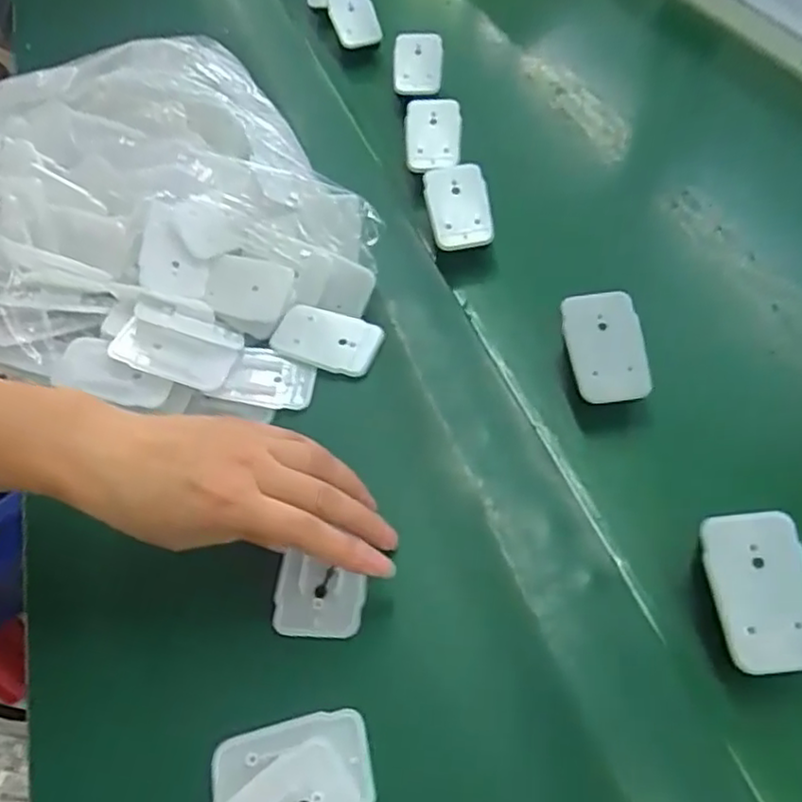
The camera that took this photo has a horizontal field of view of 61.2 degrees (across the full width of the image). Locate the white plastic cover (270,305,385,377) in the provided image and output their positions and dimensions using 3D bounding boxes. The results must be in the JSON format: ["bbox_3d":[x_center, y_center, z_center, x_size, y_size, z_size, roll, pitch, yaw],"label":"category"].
[{"bbox_3d":[-0.050,-0.042,0.461,0.070,0.008,0.044,14,67,8],"label":"white plastic cover"}]

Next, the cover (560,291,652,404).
[{"bbox_3d":[0.123,-0.033,0.410,0.042,0.008,0.068,-12,78,11],"label":"cover"}]

